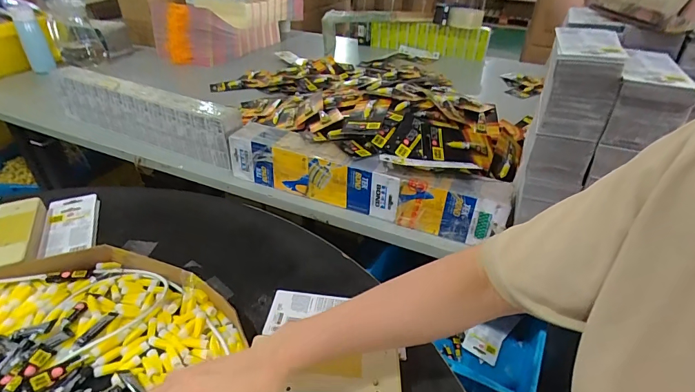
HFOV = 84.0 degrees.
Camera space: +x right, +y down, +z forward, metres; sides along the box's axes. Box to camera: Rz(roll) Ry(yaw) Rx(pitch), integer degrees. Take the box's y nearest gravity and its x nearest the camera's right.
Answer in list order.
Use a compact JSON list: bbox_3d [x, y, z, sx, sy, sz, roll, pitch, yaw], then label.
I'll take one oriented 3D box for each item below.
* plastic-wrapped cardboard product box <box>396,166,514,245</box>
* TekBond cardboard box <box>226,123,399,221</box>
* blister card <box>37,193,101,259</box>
[{"bbox_3d":[0.175,0.012,0.647,0.169,0.094,0.073,14,37,15],"label":"plastic-wrapped cardboard product box"},{"bbox_3d":[-0.060,-0.047,0.722,0.341,0.097,0.081,17,37,20],"label":"TekBond cardboard box"},{"bbox_3d":[-0.459,0.043,0.639,0.078,0.006,0.170,-13,37,-22],"label":"blister card"}]

